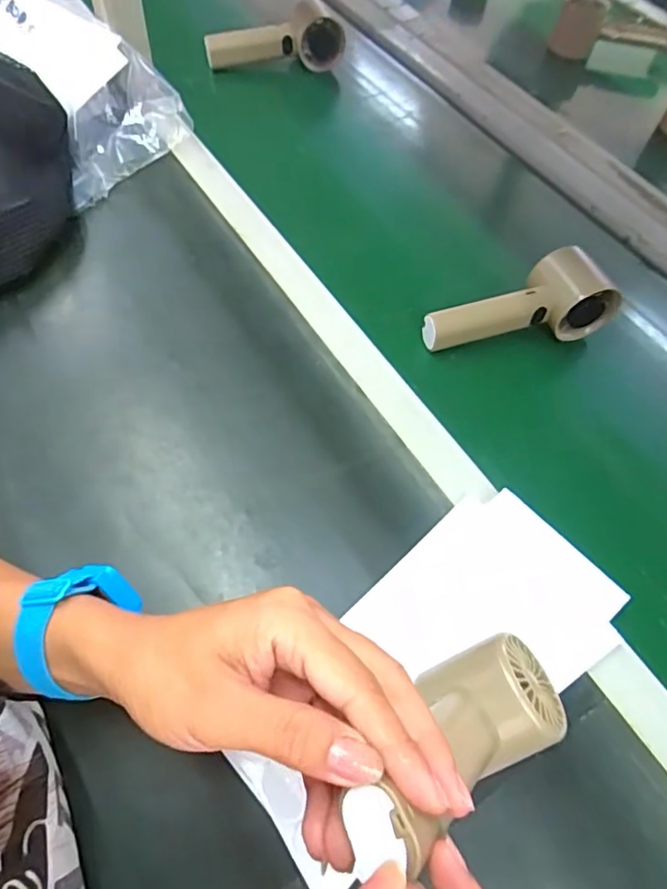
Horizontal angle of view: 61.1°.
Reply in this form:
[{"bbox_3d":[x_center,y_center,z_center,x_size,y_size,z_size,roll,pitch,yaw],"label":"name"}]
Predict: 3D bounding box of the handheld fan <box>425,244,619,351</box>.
[{"bbox_3d":[0.149,-0.120,0.474,0.158,0.054,0.055,-9,59,-8],"label":"handheld fan"}]

